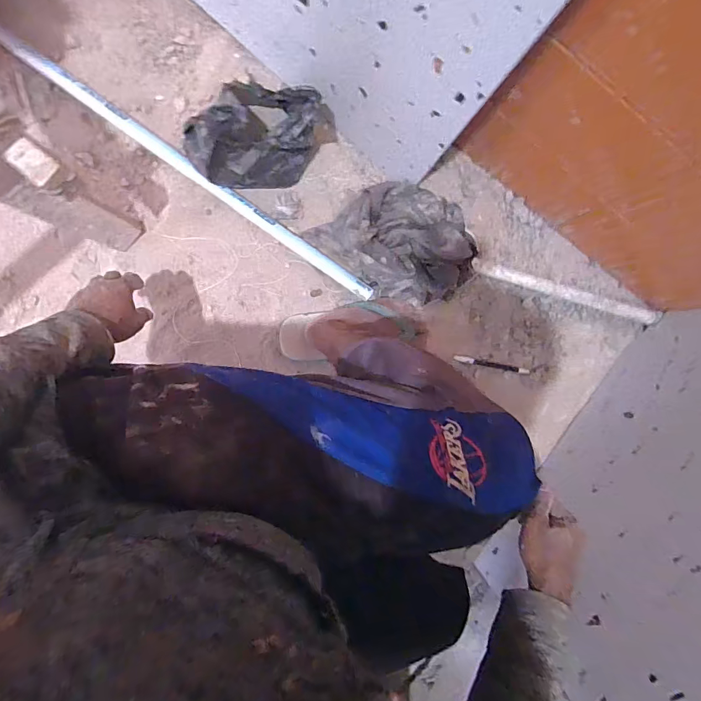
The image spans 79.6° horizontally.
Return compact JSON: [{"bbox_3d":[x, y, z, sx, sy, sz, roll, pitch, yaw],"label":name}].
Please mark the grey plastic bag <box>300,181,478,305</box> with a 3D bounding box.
[{"bbox_3d":[0.093,-0.195,0.753,0.269,0.074,0.209,40,88,-4],"label":"grey plastic bag"}]

